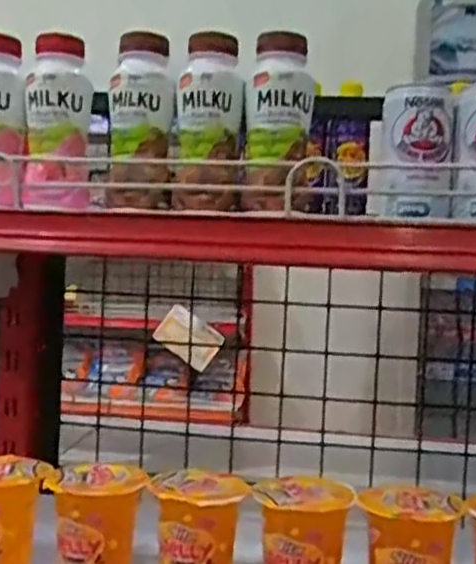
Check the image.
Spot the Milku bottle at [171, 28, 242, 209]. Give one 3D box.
[{"bbox_3d":[-0.024,-0.130,0.577,0.051,0.142,0.056,2,2,0],"label":"Milku bottle"}]

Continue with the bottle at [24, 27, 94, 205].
[{"bbox_3d":[-0.148,-0.133,0.601,0.054,0.141,0.045,2,2,-13],"label":"bottle"}]

